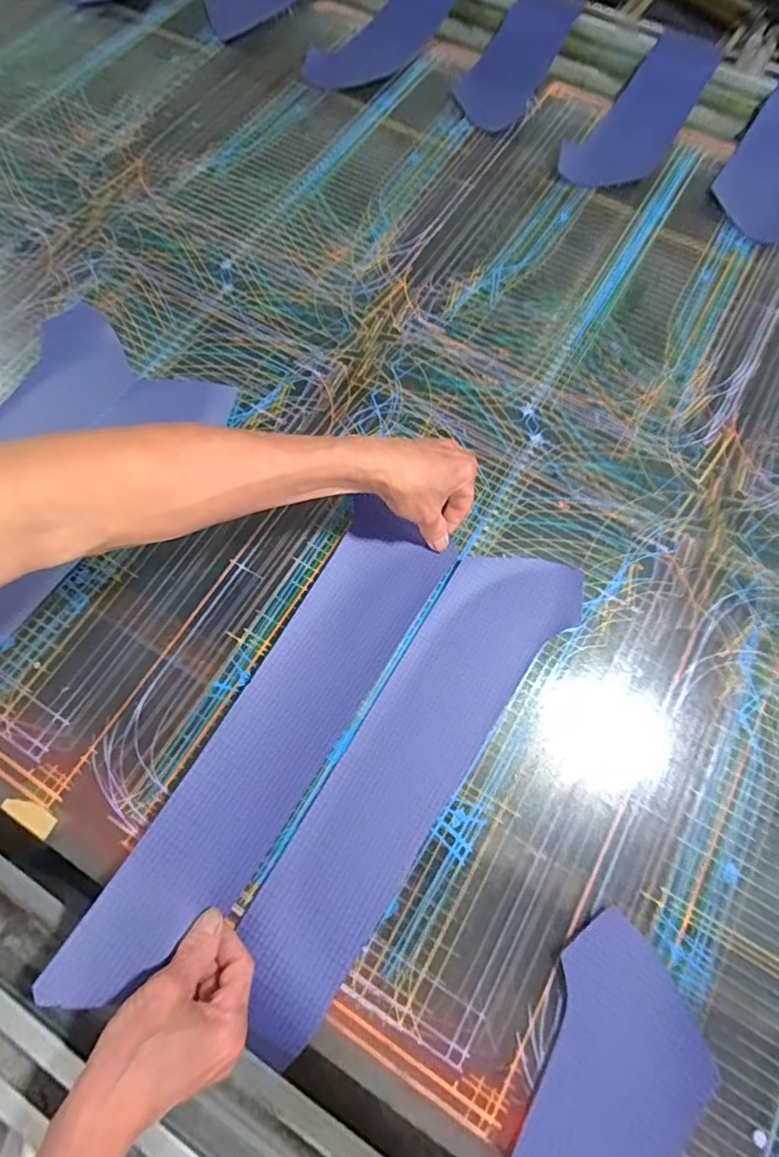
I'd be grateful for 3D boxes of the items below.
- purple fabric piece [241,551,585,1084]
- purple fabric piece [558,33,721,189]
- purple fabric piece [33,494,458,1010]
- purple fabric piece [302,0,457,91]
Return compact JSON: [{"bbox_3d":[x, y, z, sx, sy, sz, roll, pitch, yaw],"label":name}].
[{"bbox_3d":[0.018,0.148,0.447,0.104,0.015,0.429,35,75,11],"label":"purple fabric piece"},{"bbox_3d":[0.327,-0.608,0.696,0.110,0.034,0.280,33,75,10],"label":"purple fabric piece"},{"bbox_3d":[-0.092,0.118,0.436,0.102,0.036,0.420,31,68,10],"label":"purple fabric piece"},{"bbox_3d":[0.006,-0.809,0.779,0.122,0.035,0.300,41,76,12],"label":"purple fabric piece"}]

